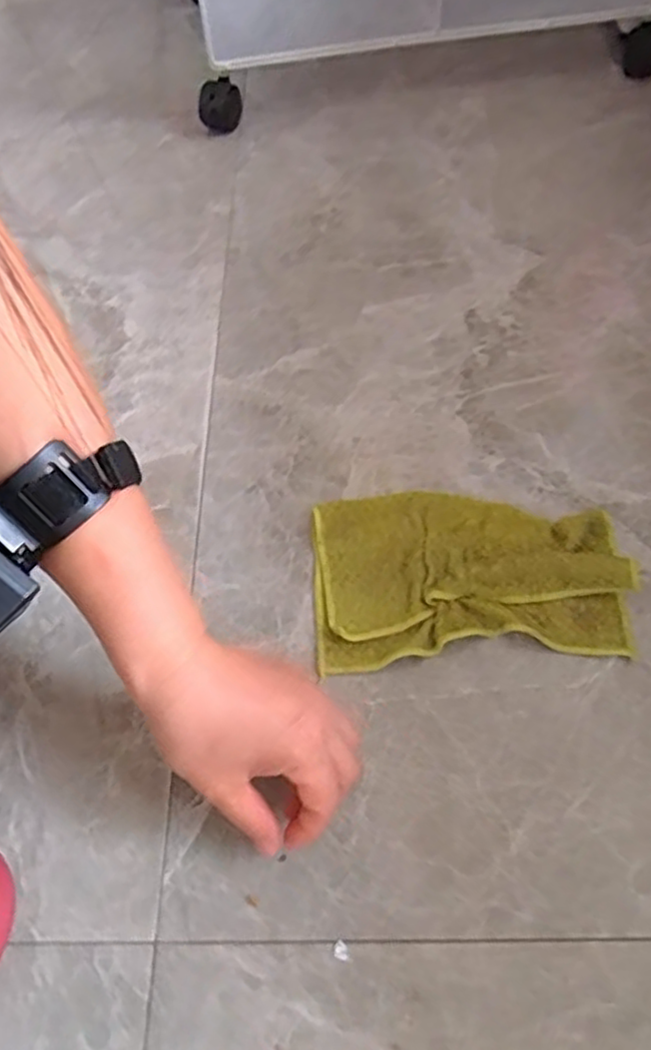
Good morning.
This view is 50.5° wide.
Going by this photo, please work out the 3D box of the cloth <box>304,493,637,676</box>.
[{"bbox_3d":[0.095,0.030,0.469,0.201,0.023,0.126,-5,58,2],"label":"cloth"}]

